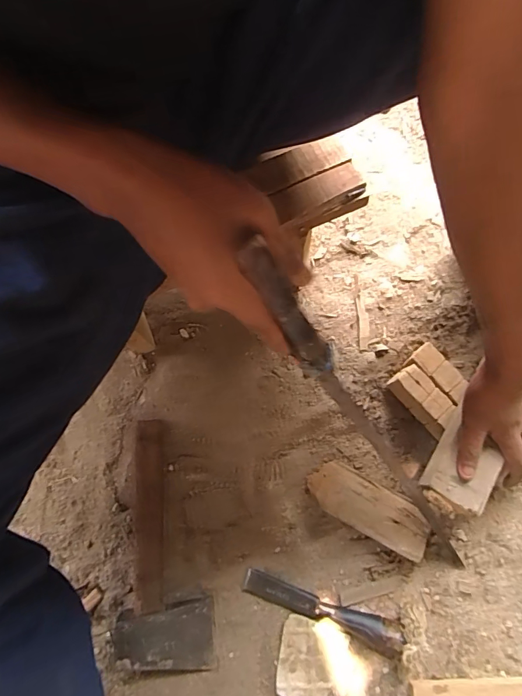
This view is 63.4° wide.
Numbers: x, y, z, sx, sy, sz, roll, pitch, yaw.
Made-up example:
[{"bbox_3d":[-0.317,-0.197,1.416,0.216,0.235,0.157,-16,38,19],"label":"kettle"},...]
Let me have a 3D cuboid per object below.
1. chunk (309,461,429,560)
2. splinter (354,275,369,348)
[{"bbox_3d":[0.123,0.181,0.485,0.138,0.034,0.053,27,80,9],"label":"chunk"},{"bbox_3d":[0.127,-0.045,0.533,0.015,0.004,0.095,-3,77,3],"label":"splinter"}]

